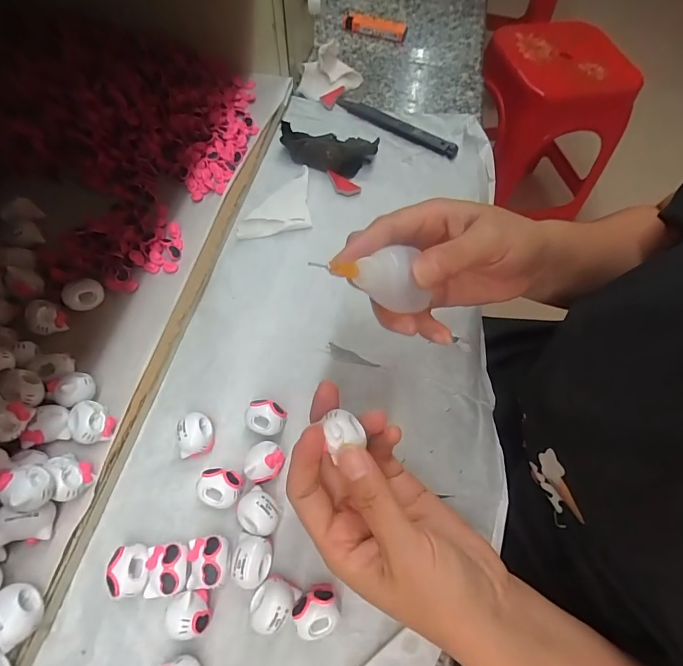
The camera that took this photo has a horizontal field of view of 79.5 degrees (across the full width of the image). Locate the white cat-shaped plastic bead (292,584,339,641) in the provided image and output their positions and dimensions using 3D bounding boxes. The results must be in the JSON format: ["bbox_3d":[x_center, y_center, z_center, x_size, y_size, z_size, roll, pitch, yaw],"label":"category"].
[{"bbox_3d":[-0.013,0.148,0.219,0.023,0.020,0.022,1,63,-3],"label":"white cat-shaped plastic bead"}]

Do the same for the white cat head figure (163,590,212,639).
[{"bbox_3d":[-0.078,0.146,0.214,0.019,0.023,0.019,1,63,-3],"label":"white cat head figure"}]

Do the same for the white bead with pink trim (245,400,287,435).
[{"bbox_3d":[-0.048,0.056,0.266,0.026,0.017,0.020,17,64,5],"label":"white bead with pink trim"}]

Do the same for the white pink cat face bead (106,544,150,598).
[{"bbox_3d":[-0.114,0.129,0.224,0.019,0.017,0.024,-2,64,-5],"label":"white pink cat face bead"}]

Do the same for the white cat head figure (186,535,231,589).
[{"bbox_3d":[-0.073,0.126,0.226,0.021,0.019,0.025,-6,64,-7],"label":"white cat head figure"}]

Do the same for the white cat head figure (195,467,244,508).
[{"bbox_3d":[-0.072,0.093,0.244,0.025,0.017,0.020,13,63,3],"label":"white cat head figure"}]

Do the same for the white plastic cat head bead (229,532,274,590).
[{"bbox_3d":[-0.050,0.126,0.227,0.022,0.018,0.025,5,63,-1],"label":"white plastic cat head bead"}]

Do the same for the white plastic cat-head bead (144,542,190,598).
[{"bbox_3d":[-0.094,0.129,0.224,0.022,0.019,0.024,-5,64,-6],"label":"white plastic cat-head bead"}]

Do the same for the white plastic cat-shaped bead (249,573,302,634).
[{"bbox_3d":[-0.037,0.145,0.220,0.021,0.020,0.025,29,65,11],"label":"white plastic cat-shaped bead"}]

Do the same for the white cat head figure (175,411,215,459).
[{"bbox_3d":[-0.091,0.064,0.259,0.020,0.019,0.025,-6,64,-6],"label":"white cat head figure"}]

